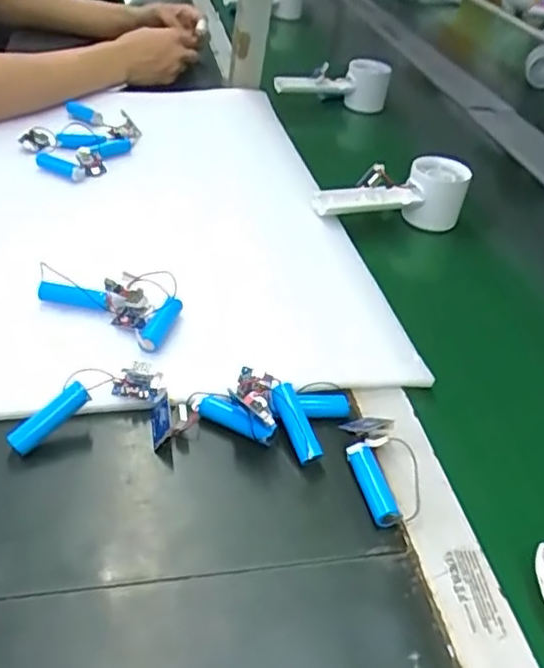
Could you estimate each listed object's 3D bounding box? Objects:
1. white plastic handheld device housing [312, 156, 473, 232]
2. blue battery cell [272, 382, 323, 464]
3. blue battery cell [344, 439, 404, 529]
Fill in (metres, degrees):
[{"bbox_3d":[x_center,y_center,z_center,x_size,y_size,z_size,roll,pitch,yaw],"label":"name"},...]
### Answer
[{"bbox_3d":[0.116,-0.134,0.643,0.155,0.053,0.052,-9,39,-15],"label":"white plastic handheld device housing"},{"bbox_3d":[0.014,0.052,0.384,0.016,0.014,0.048,-16,72,-25],"label":"blue battery cell"},{"bbox_3d":[0.057,0.085,0.370,0.015,0.014,0.050,-5,40,-14],"label":"blue battery cell"}]

